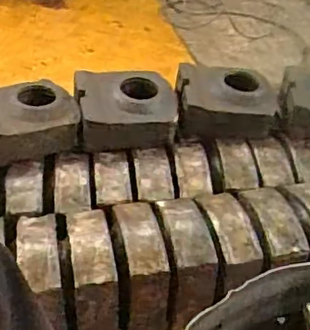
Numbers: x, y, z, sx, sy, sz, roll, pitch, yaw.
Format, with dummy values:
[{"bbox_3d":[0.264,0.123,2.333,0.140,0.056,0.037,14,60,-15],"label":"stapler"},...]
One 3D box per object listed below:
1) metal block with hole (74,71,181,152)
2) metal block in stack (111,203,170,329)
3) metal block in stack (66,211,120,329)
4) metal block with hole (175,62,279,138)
[{"bbox_3d":[-0.056,-0.111,1.089,0.187,0.071,0.155,-2,38,-6],"label":"metal block with hole"},{"bbox_3d":[-0.025,0.167,0.932,0.066,0.141,0.174,-6,39,-10],"label":"metal block in stack"},{"bbox_3d":[-0.102,0.178,0.924,0.065,0.170,0.147,-6,39,-11],"label":"metal block in stack"},{"bbox_3d":[0.141,-0.124,1.135,0.193,0.093,0.122,1,38,-2],"label":"metal block with hole"}]

